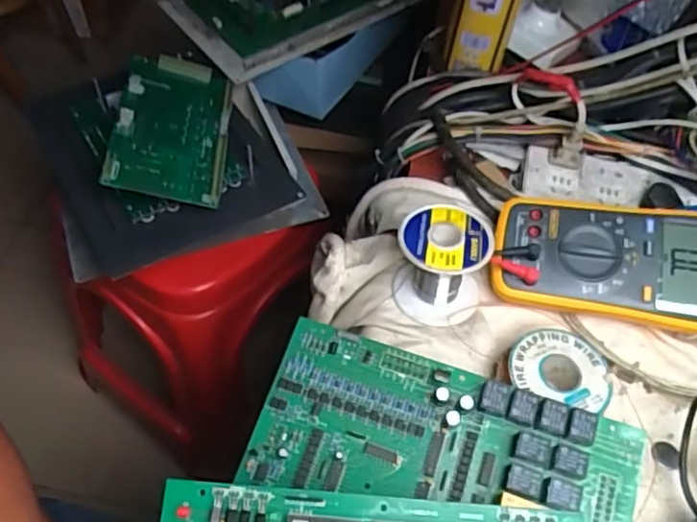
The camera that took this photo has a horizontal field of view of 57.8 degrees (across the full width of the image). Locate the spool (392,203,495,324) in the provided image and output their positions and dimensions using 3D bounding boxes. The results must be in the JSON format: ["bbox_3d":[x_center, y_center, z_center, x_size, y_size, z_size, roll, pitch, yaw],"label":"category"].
[{"bbox_3d":[0.067,0.001,0.460,0.064,0.064,0.062,2,54,-3],"label":"spool"}]

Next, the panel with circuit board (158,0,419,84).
[{"bbox_3d":[-0.083,-0.366,0.877,0.300,0.048,0.214,-28,56,-15],"label":"panel with circuit board"}]

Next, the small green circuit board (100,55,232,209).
[{"bbox_3d":[-0.196,-0.151,0.704,0.118,0.014,0.202,9,59,-16],"label":"small green circuit board"}]

